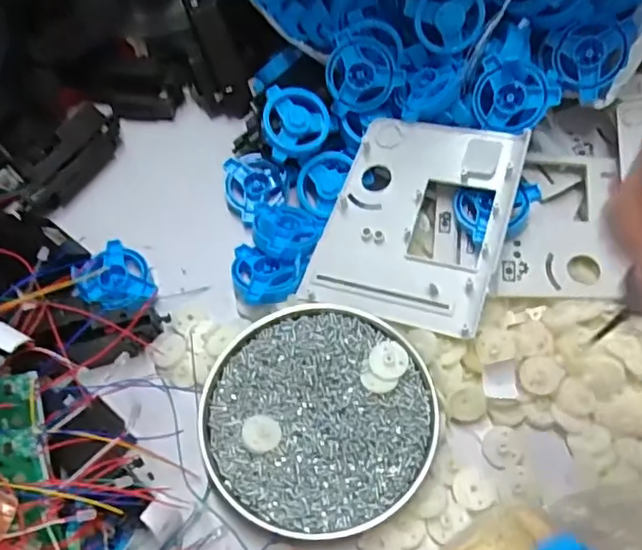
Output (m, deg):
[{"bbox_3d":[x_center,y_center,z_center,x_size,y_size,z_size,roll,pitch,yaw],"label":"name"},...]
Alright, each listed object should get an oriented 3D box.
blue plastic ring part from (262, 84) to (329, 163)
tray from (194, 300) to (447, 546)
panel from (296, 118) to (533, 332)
[{"bbox_3d":[-0.017,-0.109,0.443,0.046,0.008,0.054,3,80,-6],"label":"blue plastic ring part"},{"bbox_3d":[-0.002,0.081,0.367,0.133,0.023,0.132,-1,60,2],"label":"tray"},{"bbox_3d":[0.063,-0.037,0.409,0.116,0.007,0.141,14,75,22],"label":"panel"}]

